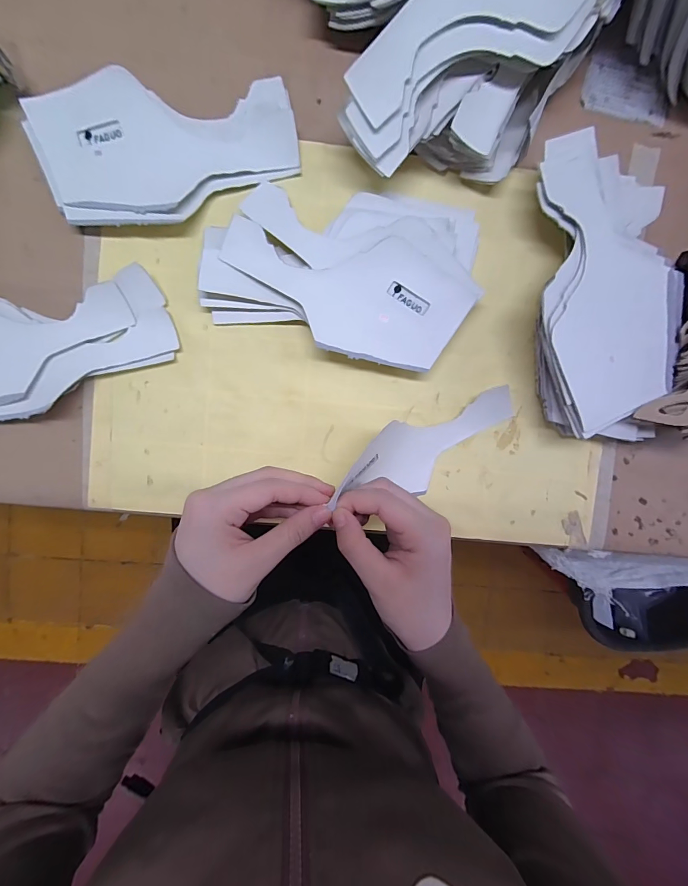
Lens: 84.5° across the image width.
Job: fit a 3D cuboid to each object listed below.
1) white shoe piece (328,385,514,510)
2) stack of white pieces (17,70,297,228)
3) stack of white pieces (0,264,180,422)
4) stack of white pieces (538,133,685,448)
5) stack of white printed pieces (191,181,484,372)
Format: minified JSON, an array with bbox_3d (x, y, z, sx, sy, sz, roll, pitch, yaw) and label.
[{"bbox_3d":[0.067,0.009,0.307,0.173,0.047,0.064,-23,96,-19],"label":"white shoe piece"},{"bbox_3d":[-0.137,-0.233,0.295,0.193,0.020,0.106,-17,95,-1],"label":"stack of white pieces"},{"bbox_3d":[-0.252,-0.073,0.302,0.221,0.025,0.098,-10,95,-2],"label":"stack of white pieces"},{"bbox_3d":[0.198,-0.116,0.301,0.104,0.050,0.219,1,95,-2],"label":"stack of white pieces"},{"bbox_3d":[-0.003,-0.136,0.301,0.210,0.033,0.125,10,94,-3],"label":"stack of white printed pieces"}]

